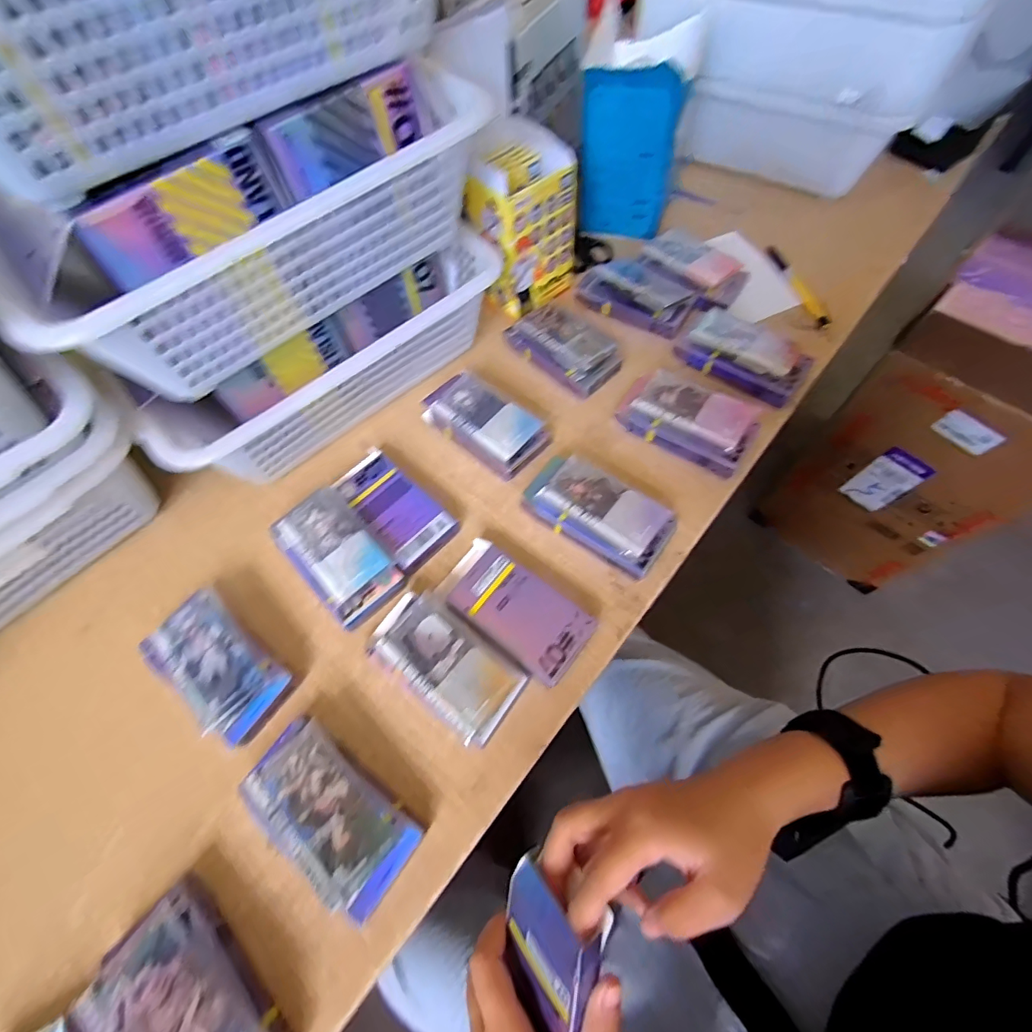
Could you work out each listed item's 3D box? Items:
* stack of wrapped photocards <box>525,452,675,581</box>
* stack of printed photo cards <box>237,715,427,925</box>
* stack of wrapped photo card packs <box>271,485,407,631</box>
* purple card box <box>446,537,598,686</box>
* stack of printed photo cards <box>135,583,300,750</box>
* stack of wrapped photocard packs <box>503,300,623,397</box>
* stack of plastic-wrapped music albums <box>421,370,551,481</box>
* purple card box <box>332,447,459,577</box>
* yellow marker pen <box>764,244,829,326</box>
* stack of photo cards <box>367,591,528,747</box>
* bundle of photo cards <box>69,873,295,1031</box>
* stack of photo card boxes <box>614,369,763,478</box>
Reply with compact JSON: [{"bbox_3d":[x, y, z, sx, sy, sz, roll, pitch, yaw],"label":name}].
[{"bbox_3d":[0.070,-0.003,0.419,0.121,0.035,0.063,36,70,20],"label":"stack of wrapped photocards"},{"bbox_3d":[-0.125,0.198,0.326,0.121,0.036,0.060,36,70,20],"label":"stack of printed photo cards"},{"bbox_3d":[-0.153,0.033,0.417,0.064,0.041,0.118,-40,66,-16],"label":"stack of wrapped photo card packs"},{"bbox_3d":[-0.001,0.076,0.390,0.121,0.018,0.062,34,70,20],"label":"purple card box"},{"bbox_3d":[-0.232,0.116,0.377,0.118,0.031,0.063,35,70,20],"label":"stack of printed photo cards"},{"bbox_3d":[0.051,-0.181,0.509,0.062,0.031,0.118,-41,67,-16],"label":"stack of wrapped photocard packs"},{"bbox_3d":[-0.031,-0.091,0.473,0.122,0.034,0.059,38,71,21],"label":"stack of plastic-wrapped music albums"},{"bbox_3d":[-0.113,-0.007,0.444,0.061,0.025,0.121,-42,67,-16],"label":"purple card box"},{"bbox_3d":[0.319,-0.265,0.550,0.013,0.011,0.131,-13,62,-3],"label":"yellow marker pen"},{"bbox_3d":[-0.056,0.112,0.372,0.123,0.037,0.063,34,70,20],"label":"stack of photo cards"},{"bbox_3d":[-0.191,0.291,0.282,0.121,0.034,0.066,38,71,21],"label":"bundle of photo cards"},{"bbox_3d":[0.163,-0.097,0.459,0.122,0.035,0.068,32,69,19],"label":"stack of photo card boxes"}]

